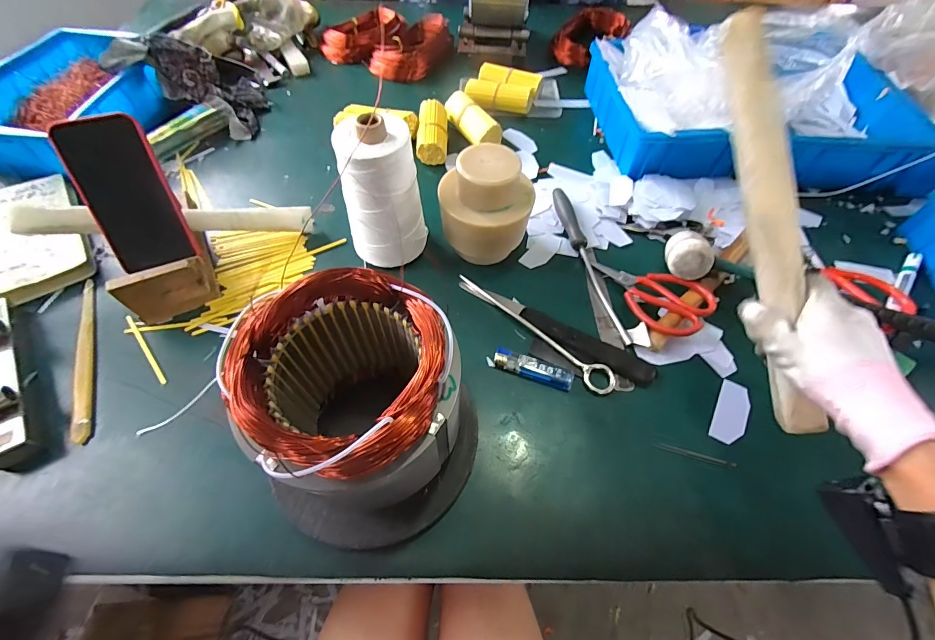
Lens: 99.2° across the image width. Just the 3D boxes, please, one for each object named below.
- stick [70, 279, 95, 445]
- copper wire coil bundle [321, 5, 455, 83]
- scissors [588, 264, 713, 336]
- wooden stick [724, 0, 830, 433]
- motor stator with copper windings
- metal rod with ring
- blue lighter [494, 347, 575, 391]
[{"bbox_3d":[-0.417,0.038,0.432,0.016,0.007,0.209,-21,60,-14],"label":"stick"},{"bbox_3d":[-0.159,-0.561,0.807,0.254,0.051,0.167,16,58,9],"label":"copper wire coil bundle"},{"bbox_3d":[0.213,-0.035,0.475,0.077,0.035,0.142,-36,64,-22],"label":"scissors"},{"bbox_3d":[0.243,-0.071,0.316,0.021,0.027,0.328,-11,94,-9],"label":"wooden stick"},{"bbox_3d":[-0.078,0.082,0.314,0.158,0.180,0.158,1,57,-1],"label":"motor stator with copper windings"},{"bbox_3d":[0.070,0.011,0.461,0.221,0.009,0.031,35,63,19],"label":"metal rod with ring"},{"bbox_3d":[0.072,0.053,0.434,0.087,0.011,0.023,19,59,11],"label":"blue lighter"}]

